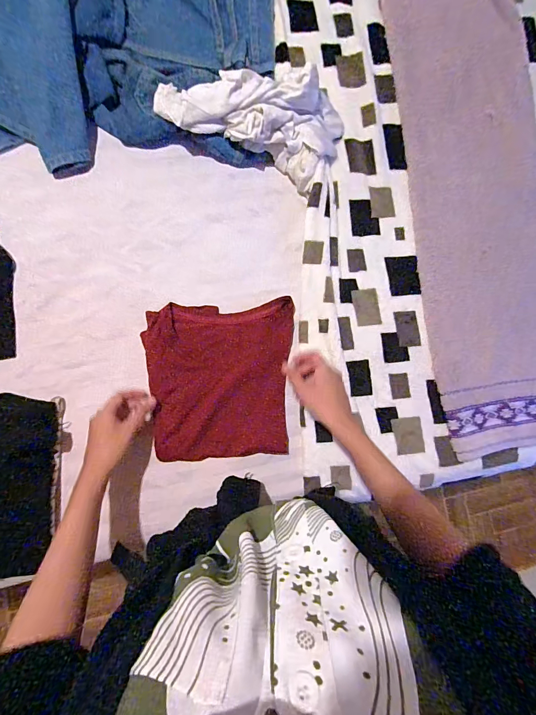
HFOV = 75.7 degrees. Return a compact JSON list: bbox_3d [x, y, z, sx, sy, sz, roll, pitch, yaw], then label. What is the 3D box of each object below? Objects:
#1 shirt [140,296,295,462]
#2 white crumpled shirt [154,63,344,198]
[{"bbox_3d":[-0.068,0.036,0.522,0.212,0.030,0.229,-2,88,-5],"label":"shirt"},{"bbox_3d":[-0.021,-0.376,0.516,0.277,0.075,0.157,20,86,-4],"label":"white crumpled shirt"}]

